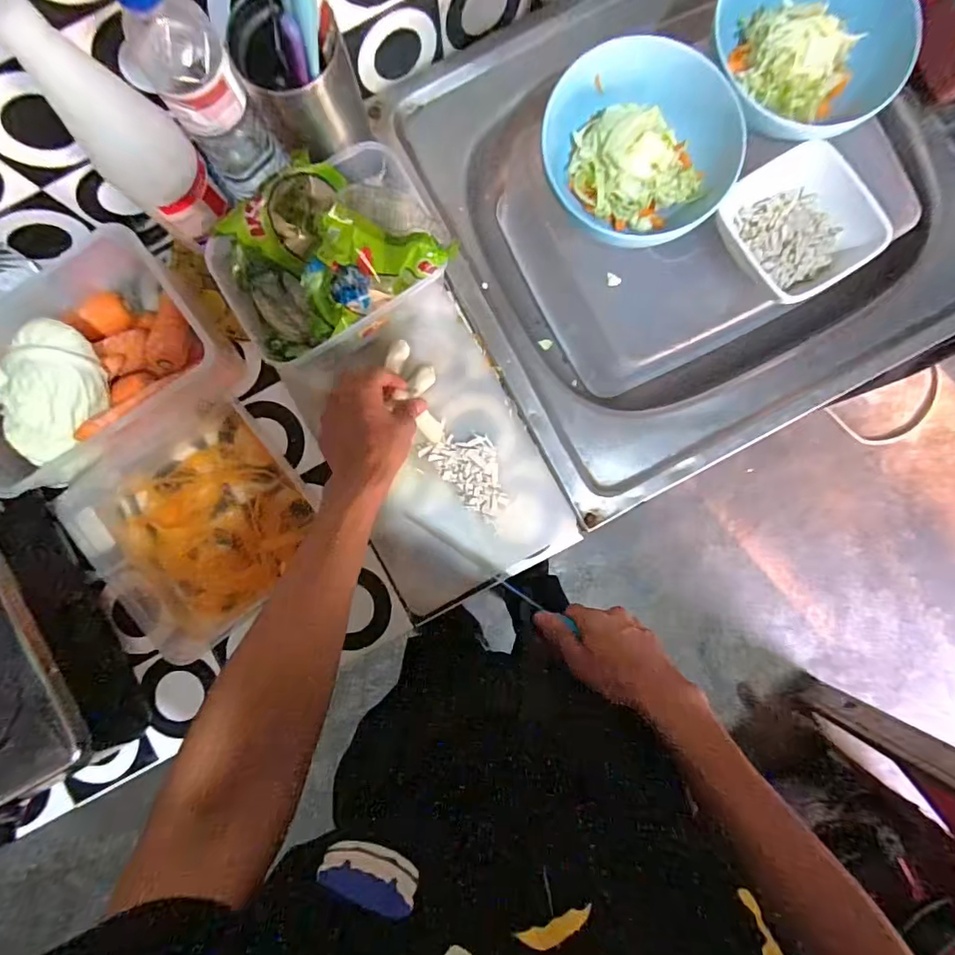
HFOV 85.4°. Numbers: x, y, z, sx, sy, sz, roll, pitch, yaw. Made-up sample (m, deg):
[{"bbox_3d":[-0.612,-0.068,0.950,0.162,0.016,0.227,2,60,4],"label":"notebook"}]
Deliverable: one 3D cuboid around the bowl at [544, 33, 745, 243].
[{"bbox_3d":[0.135,-0.290,0.475,0.155,0.086,0.160,0,88,1],"label":"bowl"}]

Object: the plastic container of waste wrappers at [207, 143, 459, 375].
[{"bbox_3d":[-0.137,-0.193,0.459,0.168,0.151,0.143,-33,88,0],"label":"plastic container of waste wrappers"}]

